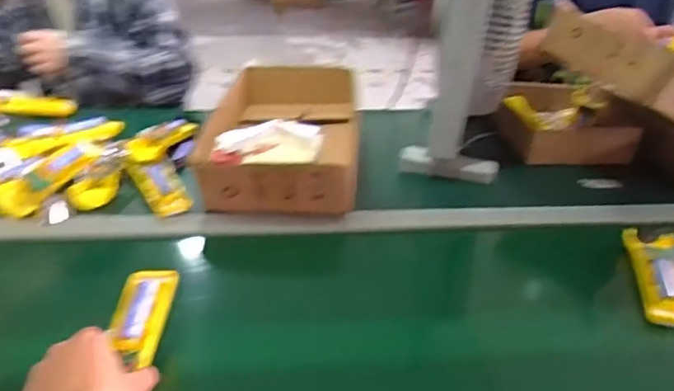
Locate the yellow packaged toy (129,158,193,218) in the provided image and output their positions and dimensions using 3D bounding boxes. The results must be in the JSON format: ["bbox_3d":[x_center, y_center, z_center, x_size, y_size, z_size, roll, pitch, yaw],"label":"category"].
[{"bbox_3d":[-0.256,-0.013,0.875,0.061,0.029,0.121,-13,35,-25],"label":"yellow packaged toy"}]

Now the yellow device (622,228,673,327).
[{"bbox_3d":[0.401,0.098,0.748,0.050,0.041,0.170,9,32,8],"label":"yellow device"}]

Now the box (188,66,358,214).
[{"bbox_3d":[-0.079,-0.117,0.983,0.233,0.111,0.394,5,31,2],"label":"box"}]

